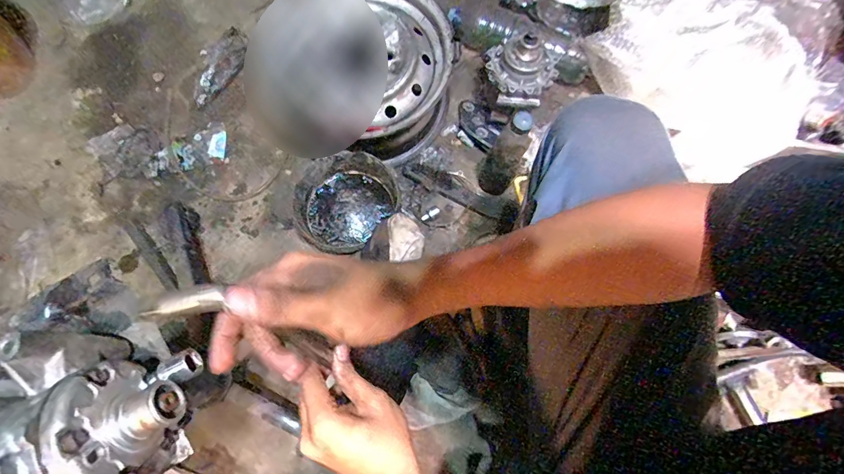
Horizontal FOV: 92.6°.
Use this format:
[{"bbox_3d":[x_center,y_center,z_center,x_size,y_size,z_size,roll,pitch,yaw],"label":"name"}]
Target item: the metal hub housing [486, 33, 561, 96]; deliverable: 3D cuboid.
[{"bbox_3d":[0.188,-0.325,0.739,0.132,0.076,0.112,12,76,1],"label":"metal hub housing"}]

